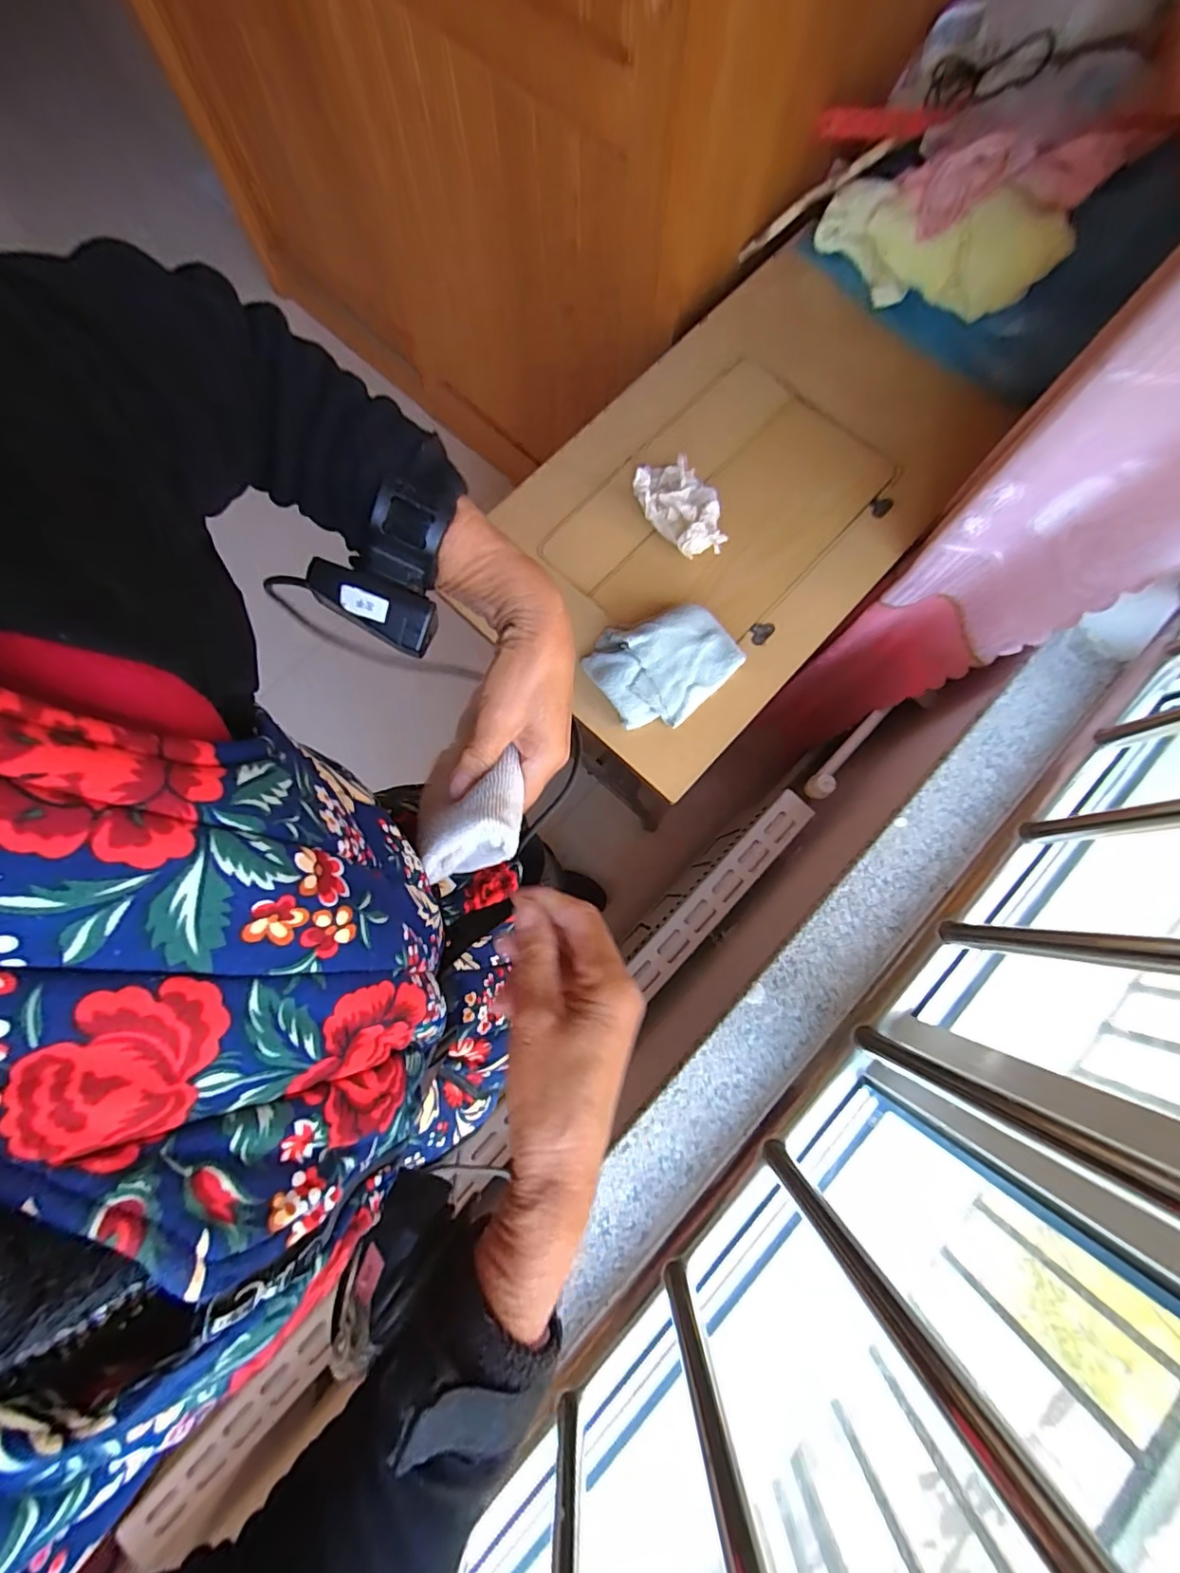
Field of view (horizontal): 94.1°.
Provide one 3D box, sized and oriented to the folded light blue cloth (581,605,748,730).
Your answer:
[{"bbox_3d":[0.083,-0.150,0.647,0.165,0.055,0.135,-39,82,-7],"label":"folded light blue cloth"}]

